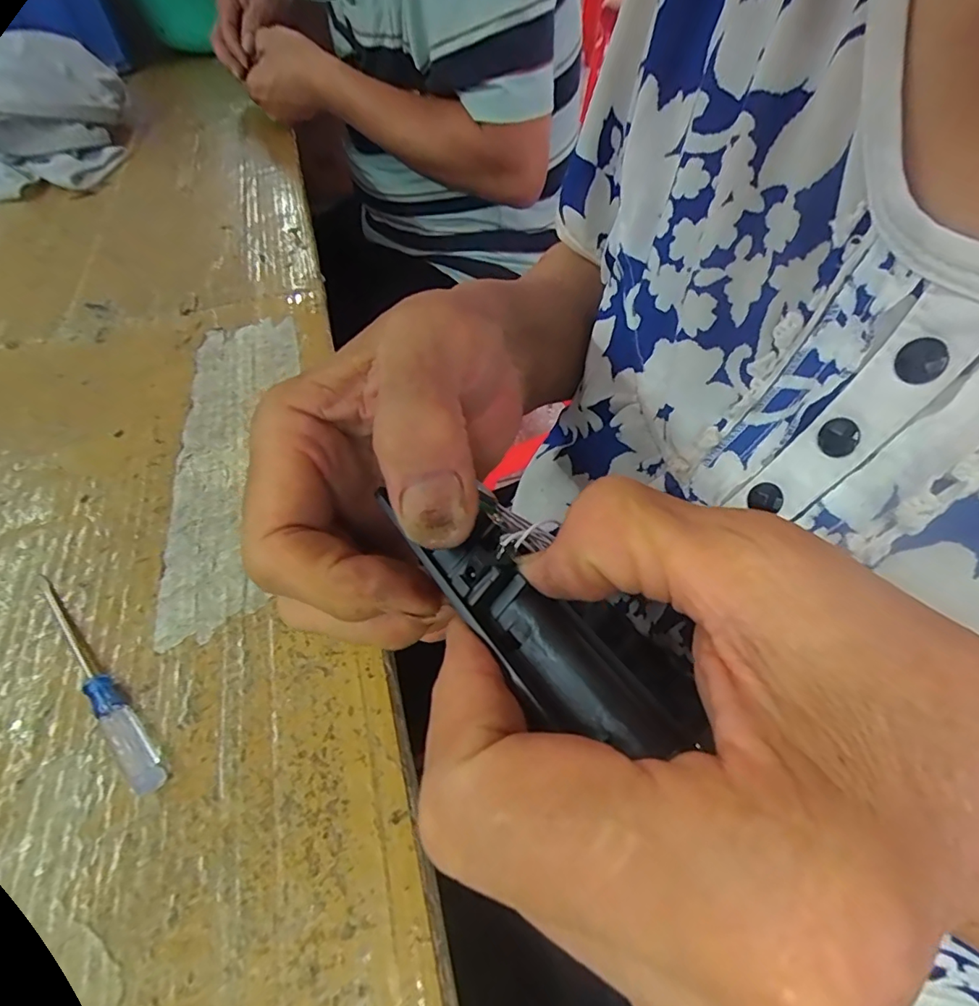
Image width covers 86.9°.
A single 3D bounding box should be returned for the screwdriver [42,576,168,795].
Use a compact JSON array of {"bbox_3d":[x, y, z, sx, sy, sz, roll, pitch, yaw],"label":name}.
[{"bbox_3d":[-0.160,0.068,0.207,0.121,0.009,0.012,36,61,27],"label":"screwdriver"}]

